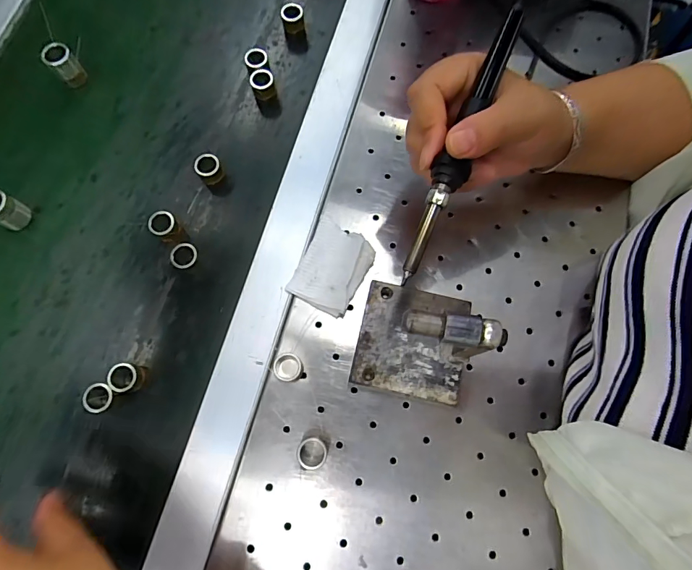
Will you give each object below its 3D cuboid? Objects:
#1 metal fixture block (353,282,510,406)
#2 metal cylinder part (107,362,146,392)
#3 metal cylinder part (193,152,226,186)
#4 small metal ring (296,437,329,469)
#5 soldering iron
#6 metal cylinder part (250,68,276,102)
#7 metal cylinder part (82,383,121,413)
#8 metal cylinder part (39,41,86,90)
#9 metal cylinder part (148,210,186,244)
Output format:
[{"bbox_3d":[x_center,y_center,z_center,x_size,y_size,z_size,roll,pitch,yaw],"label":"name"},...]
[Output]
[{"bbox_3d":[0.048,0.031,0.277,0.075,0.100,0.076,12,74,3],"label":"metal fixture block"},{"bbox_3d":[-0.160,0.069,0.312,0.018,0.023,0.020,-7,74,-2],"label":"metal cylinder part"},{"bbox_3d":[-0.114,-0.096,0.357,0.021,0.023,0.023,0,74,0],"label":"metal cylinder part"},{"bbox_3d":[-0.023,0.117,0.294,0.020,0.019,0.019,0,74,0],"label":"small metal ring"},{"bbox_3d":[0.067,-0.082,0.244,0.016,0.018,0.170,23,83,6],"label":"soldering iron"},{"bbox_3d":[-0.074,-0.177,0.380,0.020,0.021,0.022,0,74,0],"label":"metal cylinder part"},{"bbox_3d":[-0.175,0.082,0.308,0.020,0.021,0.020,0,74,0],"label":"metal cylinder part"},{"bbox_3d":[-0.254,-0.198,0.383,0.023,0.033,0.026,-39,77,-11],"label":"metal cylinder part"},{"bbox_3d":[-0.145,-0.046,0.343,0.019,0.023,0.019,0,74,0],"label":"metal cylinder part"}]

